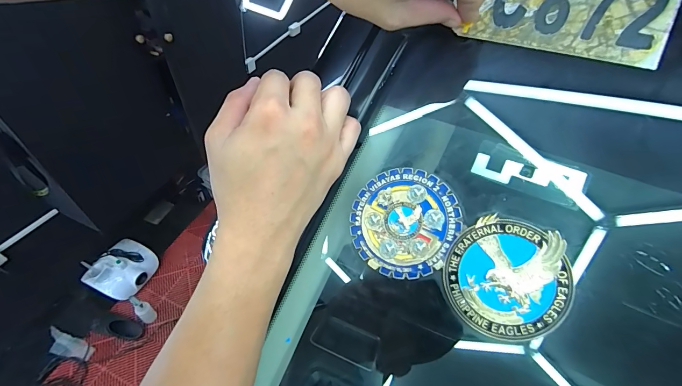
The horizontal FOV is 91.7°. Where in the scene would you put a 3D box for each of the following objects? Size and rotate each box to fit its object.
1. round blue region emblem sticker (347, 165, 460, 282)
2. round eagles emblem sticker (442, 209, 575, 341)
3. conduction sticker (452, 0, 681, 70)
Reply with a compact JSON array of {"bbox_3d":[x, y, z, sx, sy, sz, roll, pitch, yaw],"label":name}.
[{"bbox_3d":[0.042,0.020,0.227,0.071,0.004,0.072,-3,79,17],"label":"round blue region emblem sticker"},{"bbox_3d":[0.100,0.052,0.202,0.067,0.004,0.069,-3,79,18],"label":"round eagles emblem sticker"},{"bbox_3d":[0.156,-0.133,0.224,0.116,0.004,0.081,22,86,20],"label":"conduction sticker"}]

